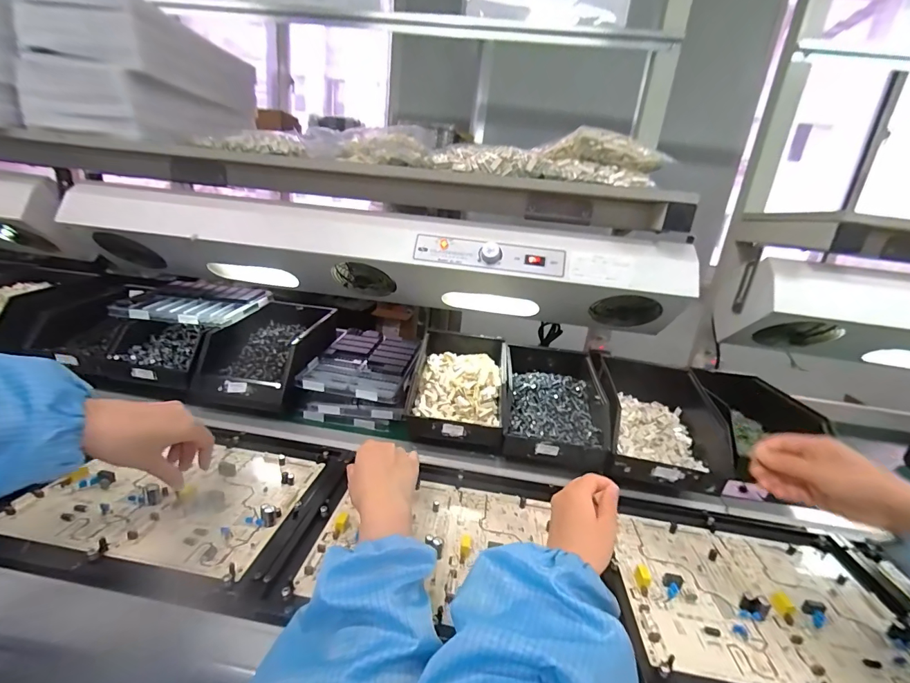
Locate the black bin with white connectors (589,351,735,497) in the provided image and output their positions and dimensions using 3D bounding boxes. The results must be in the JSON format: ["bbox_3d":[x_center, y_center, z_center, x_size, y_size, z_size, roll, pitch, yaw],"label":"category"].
[{"bbox_3d":[0.324,0.121,0.630,0.168,0.106,0.223,10,18,10],"label":"black bin with white connectors"}]

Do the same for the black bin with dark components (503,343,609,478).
[{"bbox_3d":[0.168,0.105,0.679,0.164,0.118,0.271,9,17,7],"label":"black bin with dark components"}]

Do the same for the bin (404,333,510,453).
[{"bbox_3d":[0.005,0.084,0.694,0.166,0.123,0.226,8,17,3],"label":"bin"}]

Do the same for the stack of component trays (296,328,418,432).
[{"bbox_3d":[-0.169,0.063,0.736,0.170,0.102,0.208,8,17,3],"label":"stack of component trays"}]

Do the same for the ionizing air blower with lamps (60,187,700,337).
[{"bbox_3d":[-0.144,-0.148,0.718,1.053,0.167,0.124,8,17,4],"label":"ionizing air blower with lamps"}]

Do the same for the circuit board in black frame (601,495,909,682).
[{"bbox_3d":[0.332,0.275,0.431,0.309,0.021,0.263,9,17,7],"label":"circuit board in black frame"}]

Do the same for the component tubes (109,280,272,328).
[{"bbox_3d":[-0.495,-0.078,0.765,0.204,0.046,0.162,7,17,-1],"label":"component tubes"}]

